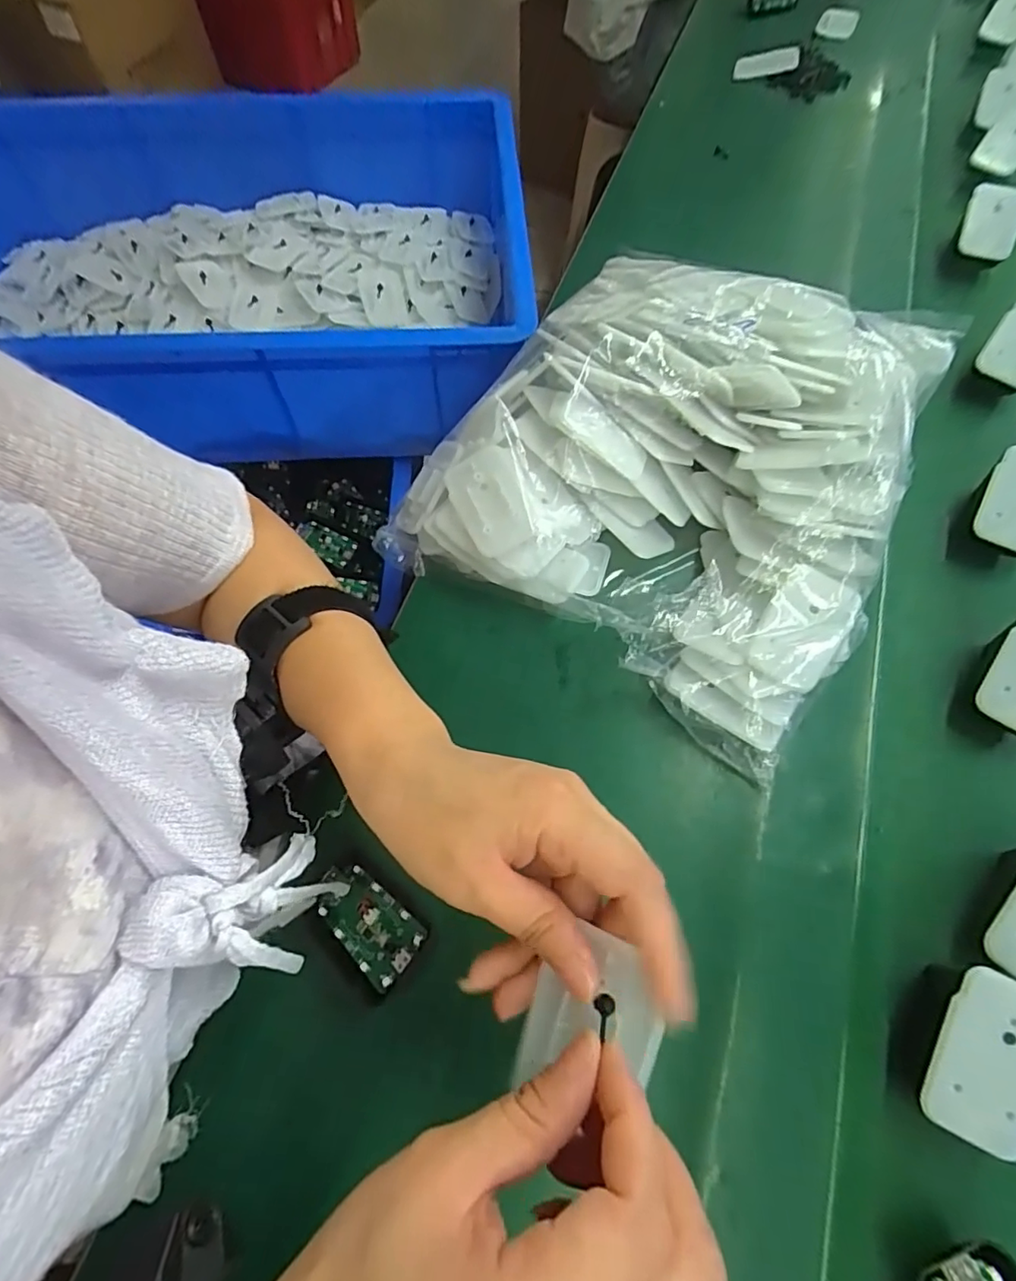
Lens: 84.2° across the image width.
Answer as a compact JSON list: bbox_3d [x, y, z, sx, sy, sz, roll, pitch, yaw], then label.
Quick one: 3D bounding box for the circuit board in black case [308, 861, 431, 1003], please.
[{"bbox_3d":[-0.070,0.140,0.278,0.062,0.007,0.039,25,68,32],"label":"circuit board in black case"}]

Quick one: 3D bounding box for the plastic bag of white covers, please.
[{"bbox_3d":[0.114,-0.125,0.379,0.283,0.090,0.304,32,71,16],"label":"plastic bag of white covers"}]

